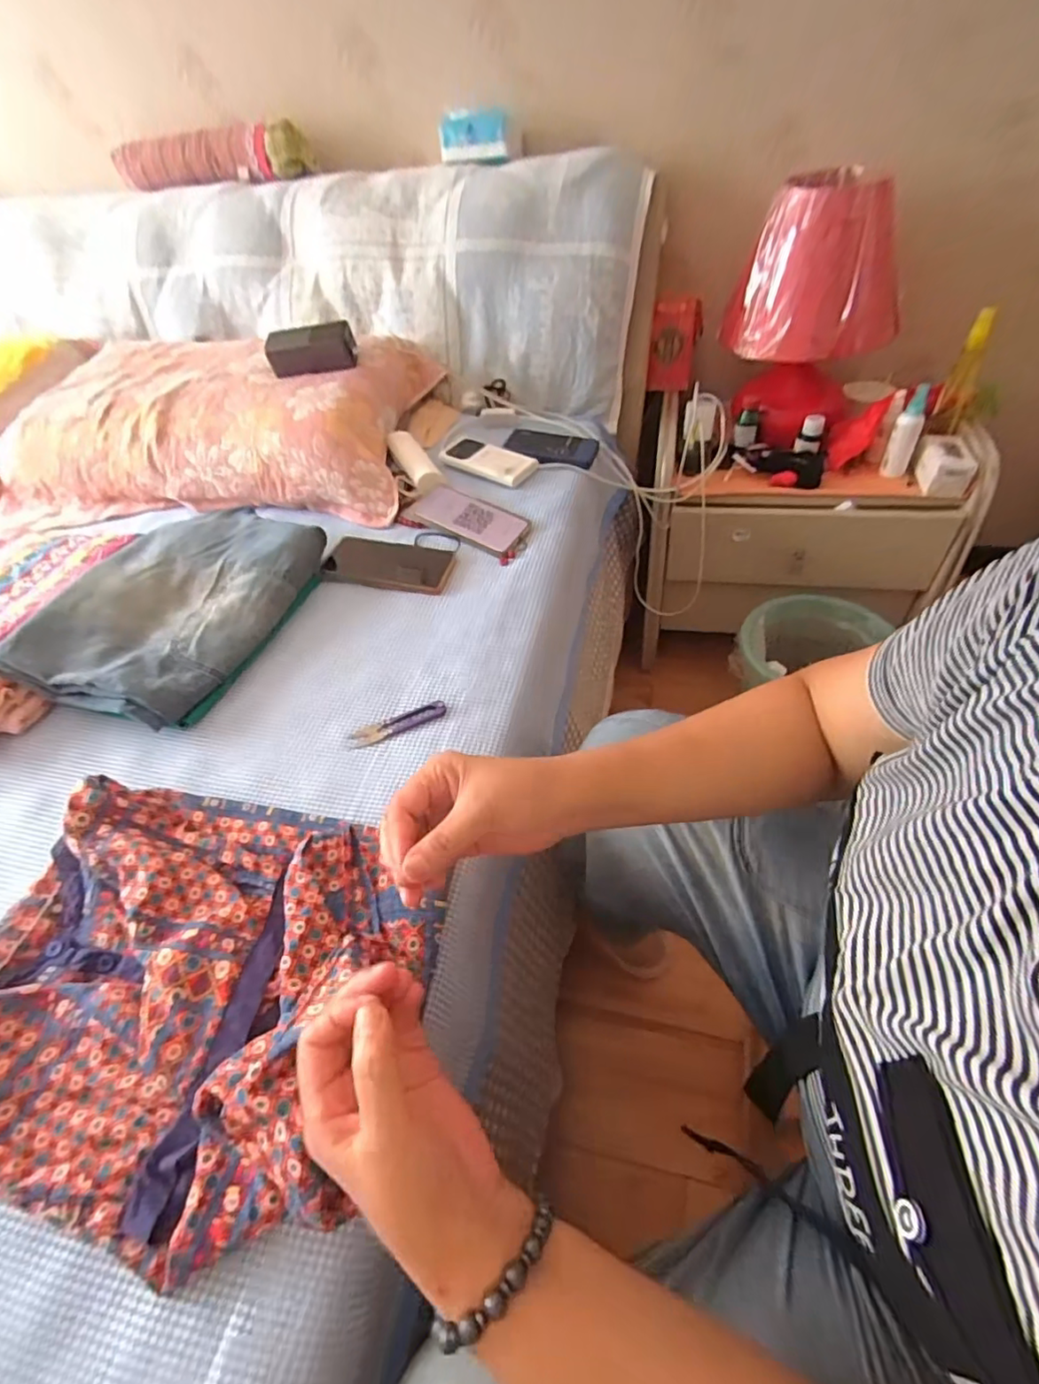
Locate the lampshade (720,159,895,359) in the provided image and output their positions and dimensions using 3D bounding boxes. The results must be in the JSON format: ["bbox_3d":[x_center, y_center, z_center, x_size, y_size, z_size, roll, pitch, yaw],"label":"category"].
[{"bbox_3d":[0.450,-0.639,0.888,0.172,0.203,0.198,-26,51,-16],"label":"lampshade"}]

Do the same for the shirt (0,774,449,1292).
[{"bbox_3d":[-0.242,0.195,0.419,0.346,0.065,0.279,9,50,14],"label":"shirt"}]

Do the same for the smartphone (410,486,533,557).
[{"bbox_3d":[-0.071,-0.243,0.808,0.167,0.015,0.076,27,67,15],"label":"smartphone"}]

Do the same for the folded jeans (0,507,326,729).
[{"bbox_3d":[-0.398,-0.110,0.693,0.231,0.061,0.320,11,51,16],"label":"folded jeans"}]

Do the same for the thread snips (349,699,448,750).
[{"bbox_3d":[-0.125,0.032,0.603,0.100,0.004,0.027,-21,50,-12],"label":"thread snips"}]

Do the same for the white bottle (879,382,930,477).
[{"bbox_3d":[0.611,-0.408,0.921,0.040,0.123,0.039,21,54,23],"label":"white bottle"}]

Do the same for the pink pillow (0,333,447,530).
[{"bbox_3d":[-0.507,-0.439,0.957,0.673,0.146,0.359,2,49,8],"label":"pink pillow"}]

